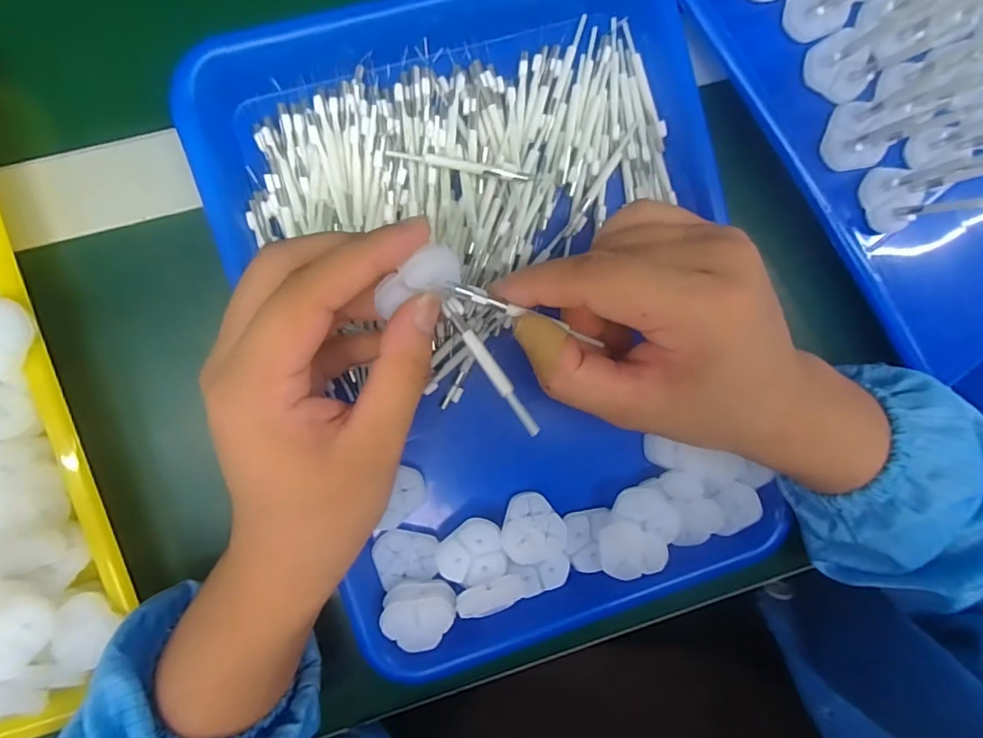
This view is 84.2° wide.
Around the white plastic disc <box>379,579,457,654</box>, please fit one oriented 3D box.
[{"bbox_3d":[-0.039,0.131,0.286,0.037,0.009,0.033,6,94,-8],"label":"white plastic disc"}]

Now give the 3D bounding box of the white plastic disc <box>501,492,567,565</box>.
[{"bbox_3d":[0.022,0.087,0.298,0.036,0.006,0.037,4,73,-15],"label":"white plastic disc"}]

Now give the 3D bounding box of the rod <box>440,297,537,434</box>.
[{"bbox_3d":[-0.001,-0.001,0.210,0.005,0.004,0.062,-34,75,-4],"label":"rod"}]

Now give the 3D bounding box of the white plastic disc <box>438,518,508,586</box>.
[{"bbox_3d":[-0.011,0.099,0.293,0.035,0.013,0.034,-1,95,-7],"label":"white plastic disc"}]

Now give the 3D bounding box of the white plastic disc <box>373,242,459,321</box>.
[{"bbox_3d":[-0.028,-0.033,0.204,0.035,0.008,0.015,-33,98,-7],"label":"white plastic disc"}]

